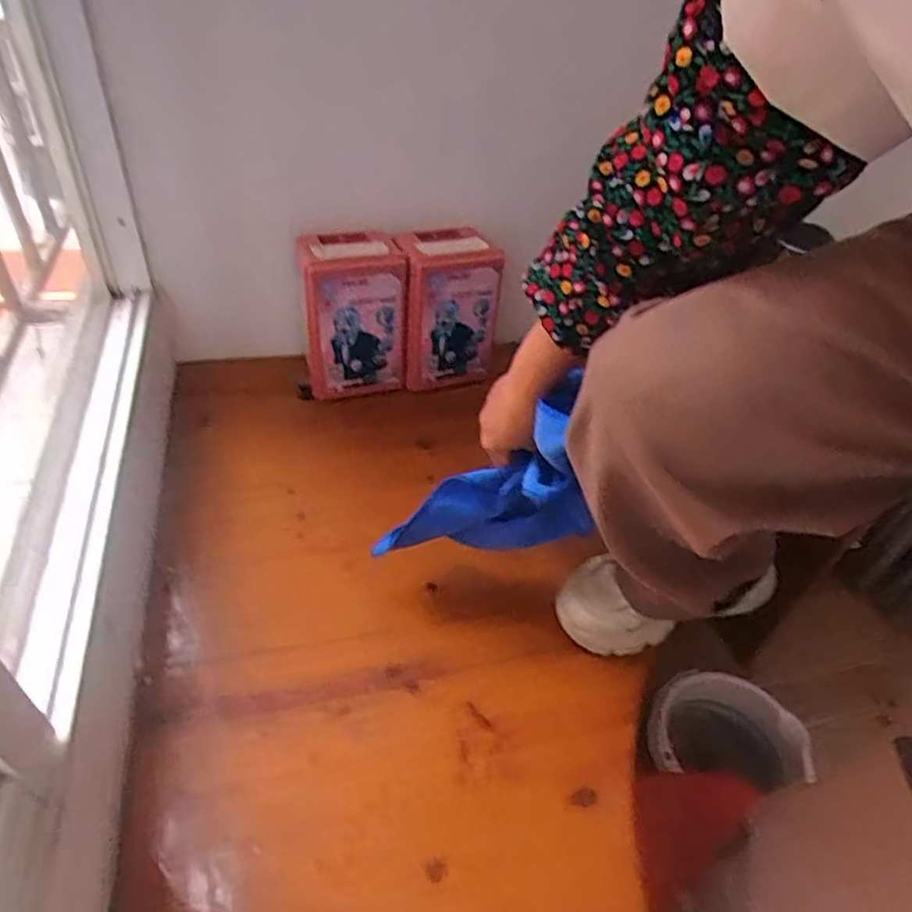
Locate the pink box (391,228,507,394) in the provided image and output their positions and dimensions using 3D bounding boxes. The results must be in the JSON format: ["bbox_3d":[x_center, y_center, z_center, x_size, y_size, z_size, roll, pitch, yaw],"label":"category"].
[{"bbox_3d":[-0.029,-0.222,0.942,0.156,0.210,0.130,-17,46,-26],"label":"pink box"}]

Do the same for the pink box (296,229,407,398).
[{"bbox_3d":[-0.152,-0.196,0.914,0.136,0.229,0.112,-7,43,-14],"label":"pink box"}]

